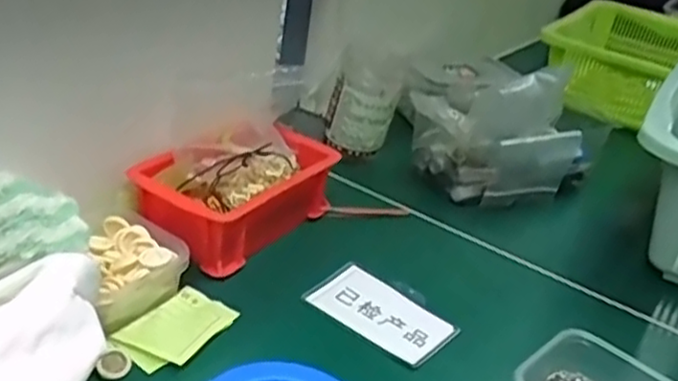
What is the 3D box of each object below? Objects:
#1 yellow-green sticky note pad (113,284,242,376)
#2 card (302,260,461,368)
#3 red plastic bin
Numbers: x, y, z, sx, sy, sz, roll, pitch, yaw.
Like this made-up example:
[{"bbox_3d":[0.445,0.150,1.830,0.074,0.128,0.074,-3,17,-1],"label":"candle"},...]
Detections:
[{"bbox_3d":[-0.101,0.085,0.447,0.049,0.009,0.074,21,30,22],"label":"yellow-green sticky note pad"},{"bbox_3d":[0.027,0.083,0.489,0.099,0.009,0.058,28,41,28],"label":"card"},{"bbox_3d":[-0.076,0.002,0.550,0.101,0.065,0.146,21,31,21],"label":"red plastic bin"}]

